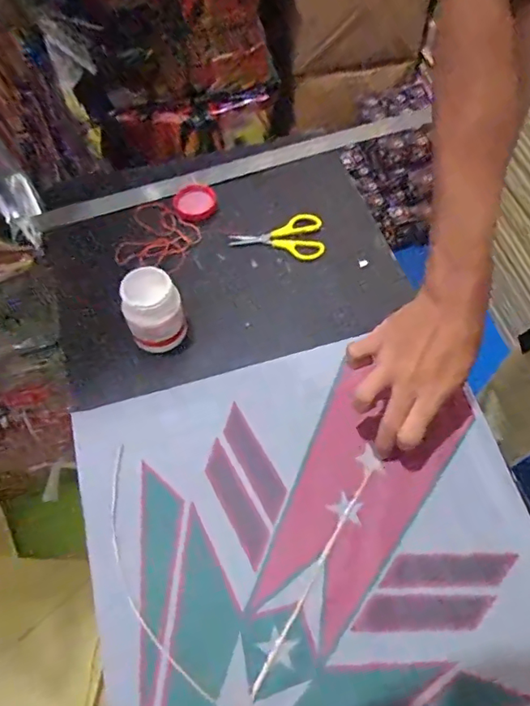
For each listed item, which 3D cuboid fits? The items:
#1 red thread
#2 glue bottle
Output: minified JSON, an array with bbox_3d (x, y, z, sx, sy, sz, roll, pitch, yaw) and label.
[{"bbox_3d":[-0.133,-0.146,0.644,0.098,0.016,0.106,0,61,-1],"label":"red thread"},{"bbox_3d":[-0.113,-0.043,0.539,0.062,0.085,0.060,0,61,-1],"label":"glue bottle"}]

